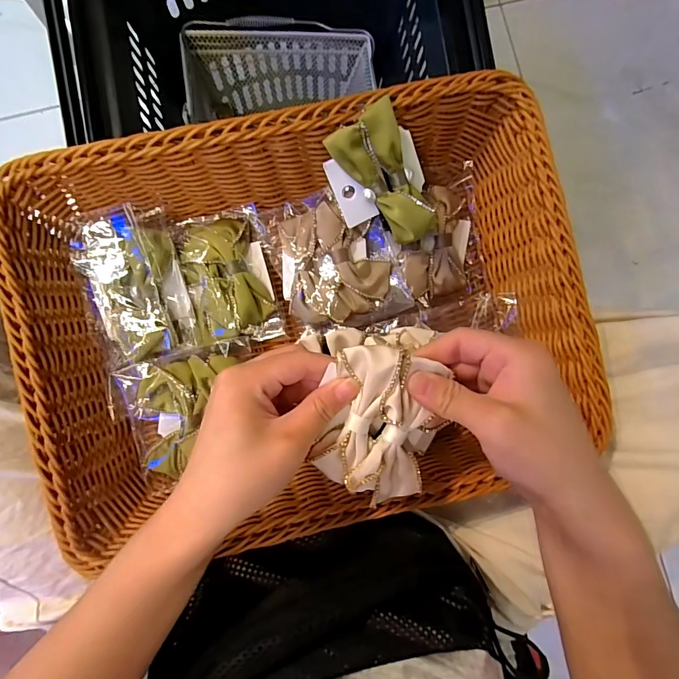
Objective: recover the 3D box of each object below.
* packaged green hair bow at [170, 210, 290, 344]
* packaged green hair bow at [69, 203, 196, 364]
[{"bbox_3d":[-0.088,-0.050,0.325,0.070,0.018,0.102,-12,88,-3],"label":"packaged green hair bow"},{"bbox_3d":[-0.159,-0.046,0.311,0.072,0.027,0.121,-19,89,-4],"label":"packaged green hair bow"}]

